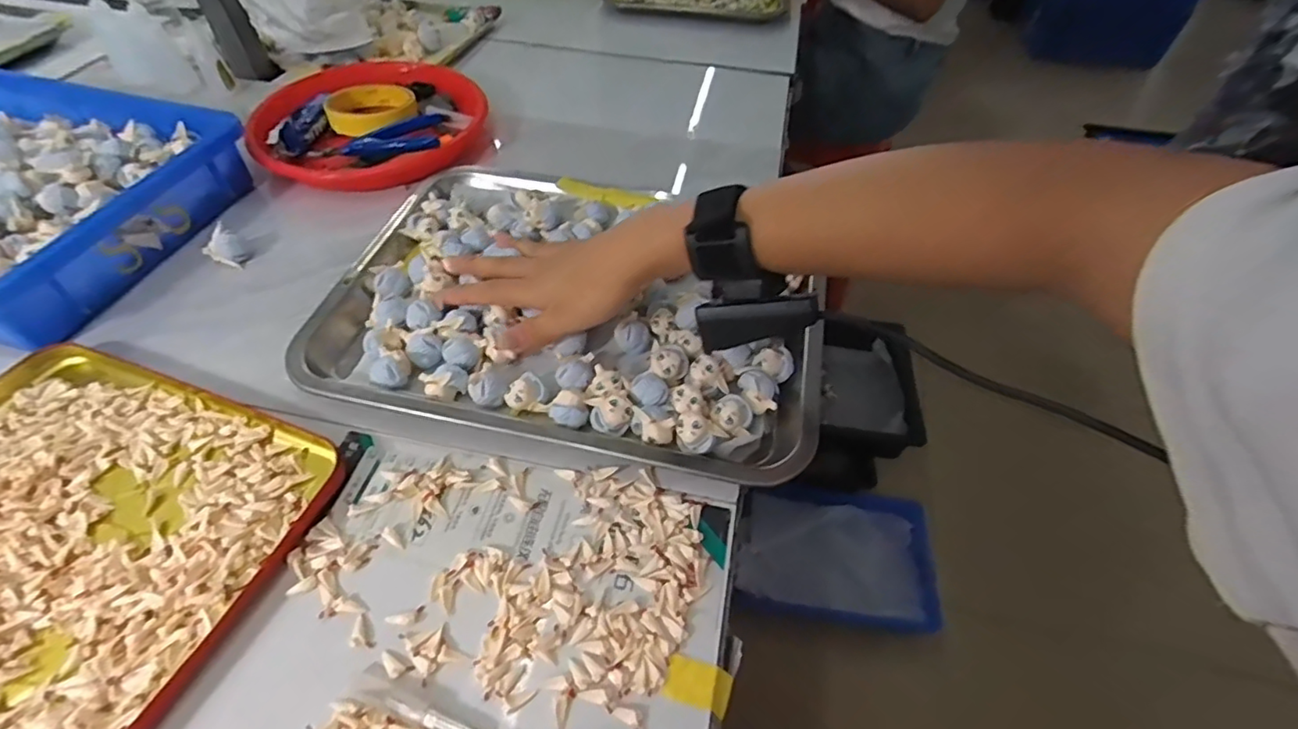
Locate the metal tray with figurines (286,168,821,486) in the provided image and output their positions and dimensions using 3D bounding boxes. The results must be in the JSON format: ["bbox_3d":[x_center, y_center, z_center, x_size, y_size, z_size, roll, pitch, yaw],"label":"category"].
[{"bbox_3d":[-0.052,-0.051,0.438,0.351,0.044,0.247,13,53,7],"label":"metal tray with figurines"}]

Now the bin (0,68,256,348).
[{"bbox_3d":[-0.555,-0.151,0.474,0.368,0.051,0.245,12,51,8],"label":"bin"}]

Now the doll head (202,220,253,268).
[{"bbox_3d":[-0.336,-0.095,0.466,0.029,0.020,0.025,14,52,10],"label":"doll head"}]

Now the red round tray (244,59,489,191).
[{"bbox_3d":[-0.269,-0.241,0.577,0.203,0.027,0.205,1,51,-1],"label":"red round tray"}]

